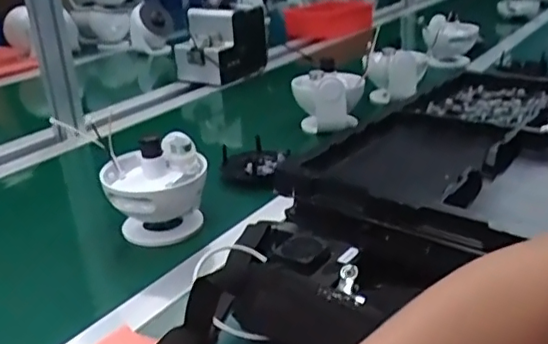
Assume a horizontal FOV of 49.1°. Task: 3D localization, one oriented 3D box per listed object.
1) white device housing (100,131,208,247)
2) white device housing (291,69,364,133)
[{"bbox_3d":[-0.136,0.022,0.699,0.109,0.116,0.101,-7,26,-13],"label":"white device housing"},{"bbox_3d":[0.092,-0.107,1.001,0.116,0.118,0.082,-2,25,2],"label":"white device housing"}]

